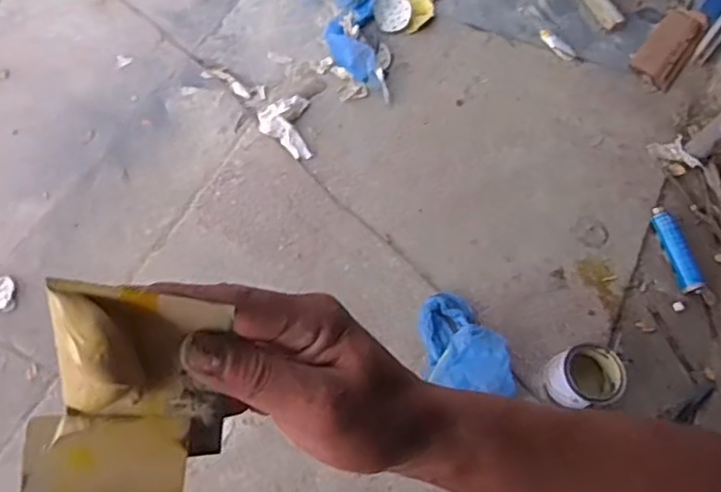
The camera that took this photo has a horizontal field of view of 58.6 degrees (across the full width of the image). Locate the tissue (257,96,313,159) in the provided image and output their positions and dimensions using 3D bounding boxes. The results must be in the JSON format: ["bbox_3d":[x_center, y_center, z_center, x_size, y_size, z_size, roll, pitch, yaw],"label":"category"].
[{"bbox_3d":[-0.217,-0.354,1.882,0.154,0.060,0.211,-8,65,-9],"label":"tissue"}]

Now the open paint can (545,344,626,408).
[{"bbox_3d":[0.547,0.315,1.571,0.172,0.132,0.136,-9,66,-9],"label":"open paint can"}]

